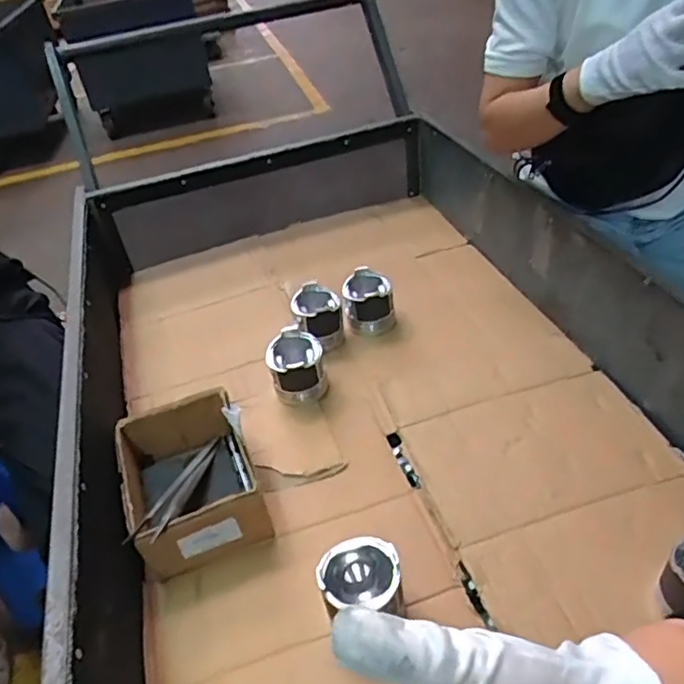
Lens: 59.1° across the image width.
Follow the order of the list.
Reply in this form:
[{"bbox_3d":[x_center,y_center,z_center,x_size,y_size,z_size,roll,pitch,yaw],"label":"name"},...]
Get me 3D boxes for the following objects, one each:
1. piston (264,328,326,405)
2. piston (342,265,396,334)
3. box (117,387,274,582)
[{"bbox_3d":[-0.071,0.038,0.932,0.084,0.078,0.088,-2,39,1],"label":"piston"},{"bbox_3d":[0.047,-0.069,1.041,0.082,0.081,0.093,-7,39,3],"label":"piston"},{"bbox_3d":[-0.192,0.169,0.768,0.150,0.079,0.204,-20,40,-13],"label":"box"}]

